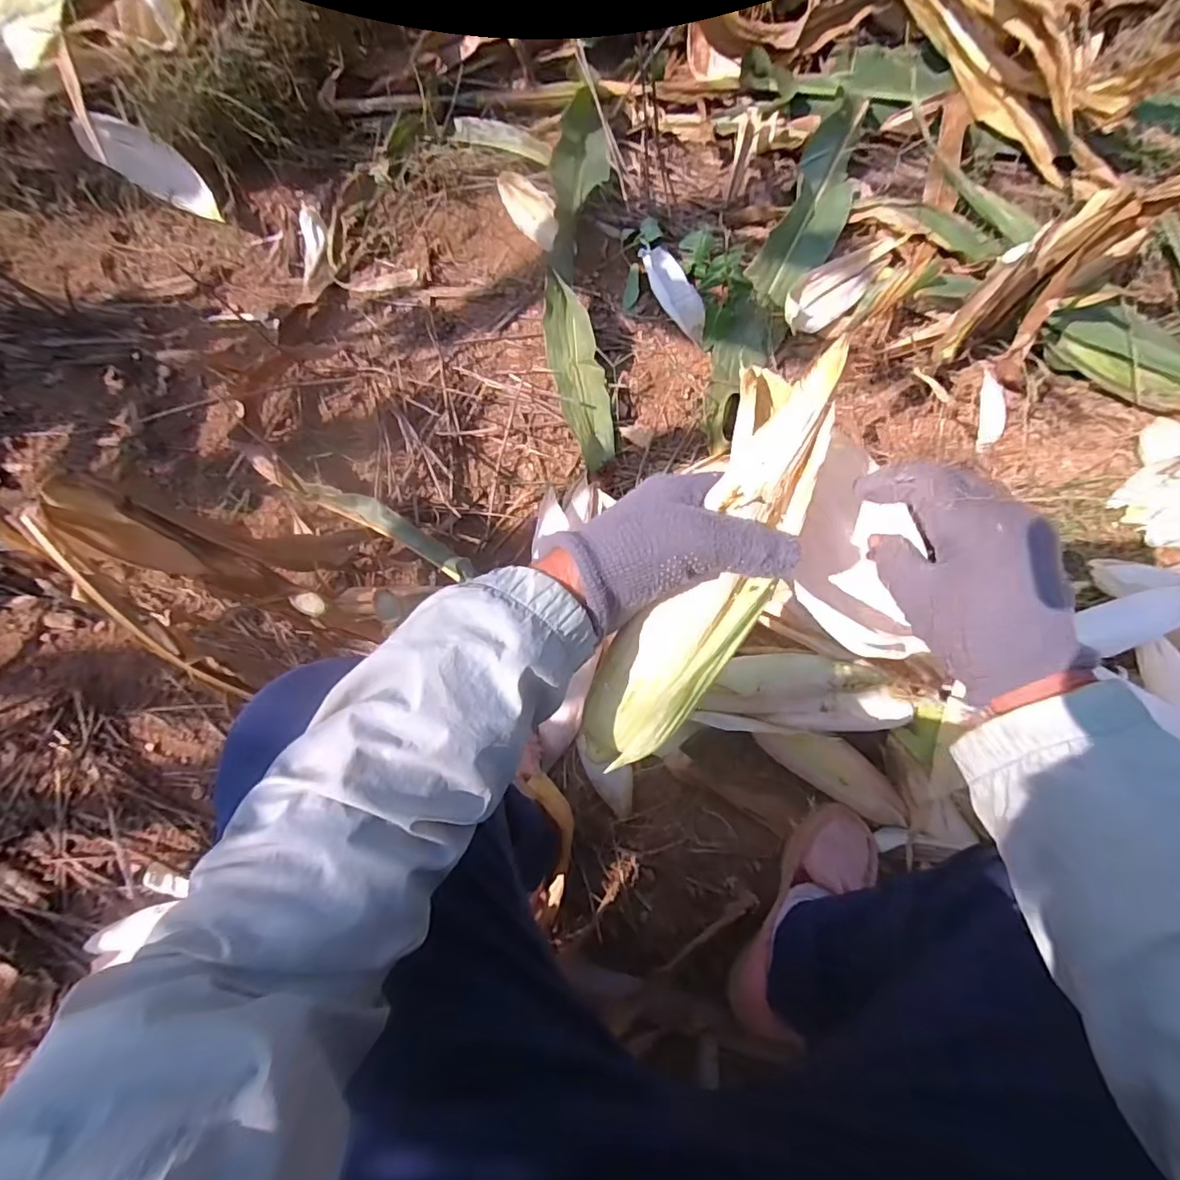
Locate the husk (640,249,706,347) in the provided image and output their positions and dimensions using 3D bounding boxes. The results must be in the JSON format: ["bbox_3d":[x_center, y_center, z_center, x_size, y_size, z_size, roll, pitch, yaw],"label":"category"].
[{"bbox_3d":[0.131,-0.448,0.823,0.060,0.023,0.151,-35,97,-6],"label":"husk"}]

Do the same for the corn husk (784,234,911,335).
[{"bbox_3d":[0.369,-0.463,0.825,0.199,0.046,0.078,-43,77,-9],"label":"corn husk"}]

